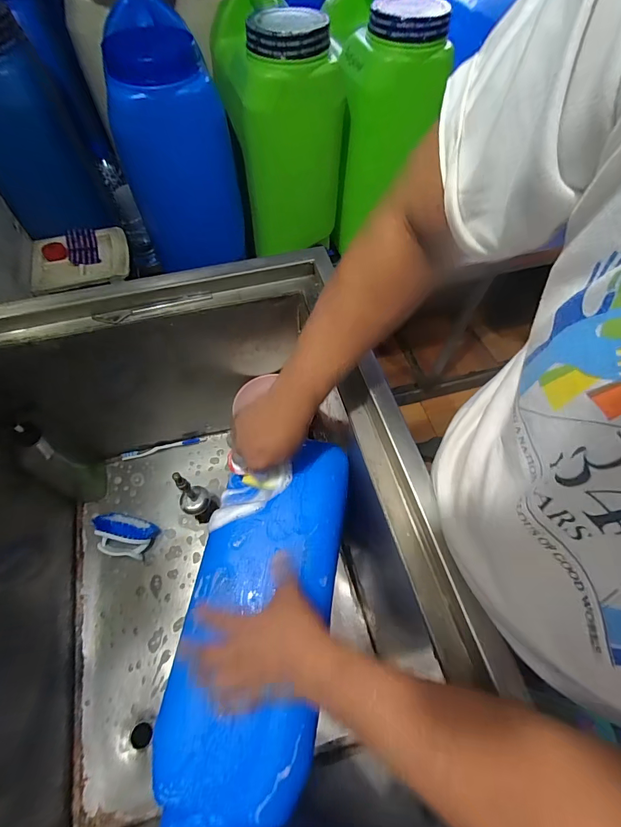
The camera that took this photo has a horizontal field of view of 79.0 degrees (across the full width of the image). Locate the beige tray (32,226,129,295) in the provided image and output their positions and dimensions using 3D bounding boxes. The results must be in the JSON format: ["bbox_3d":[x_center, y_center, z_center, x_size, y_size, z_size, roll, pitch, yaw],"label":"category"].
[{"bbox_3d":[-0.426,-0.290,0.701,0.163,0.021,0.157,-11,62,-7],"label":"beige tray"}]

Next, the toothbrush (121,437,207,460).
[{"bbox_3d":[-0.333,0.079,0.860,0.187,0.010,0.015,-12,62,-8],"label":"toothbrush"}]

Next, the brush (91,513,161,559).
[{"bbox_3d":[-0.368,0.244,0.750,0.124,0.059,0.077,14,62,6],"label":"brush"}]

